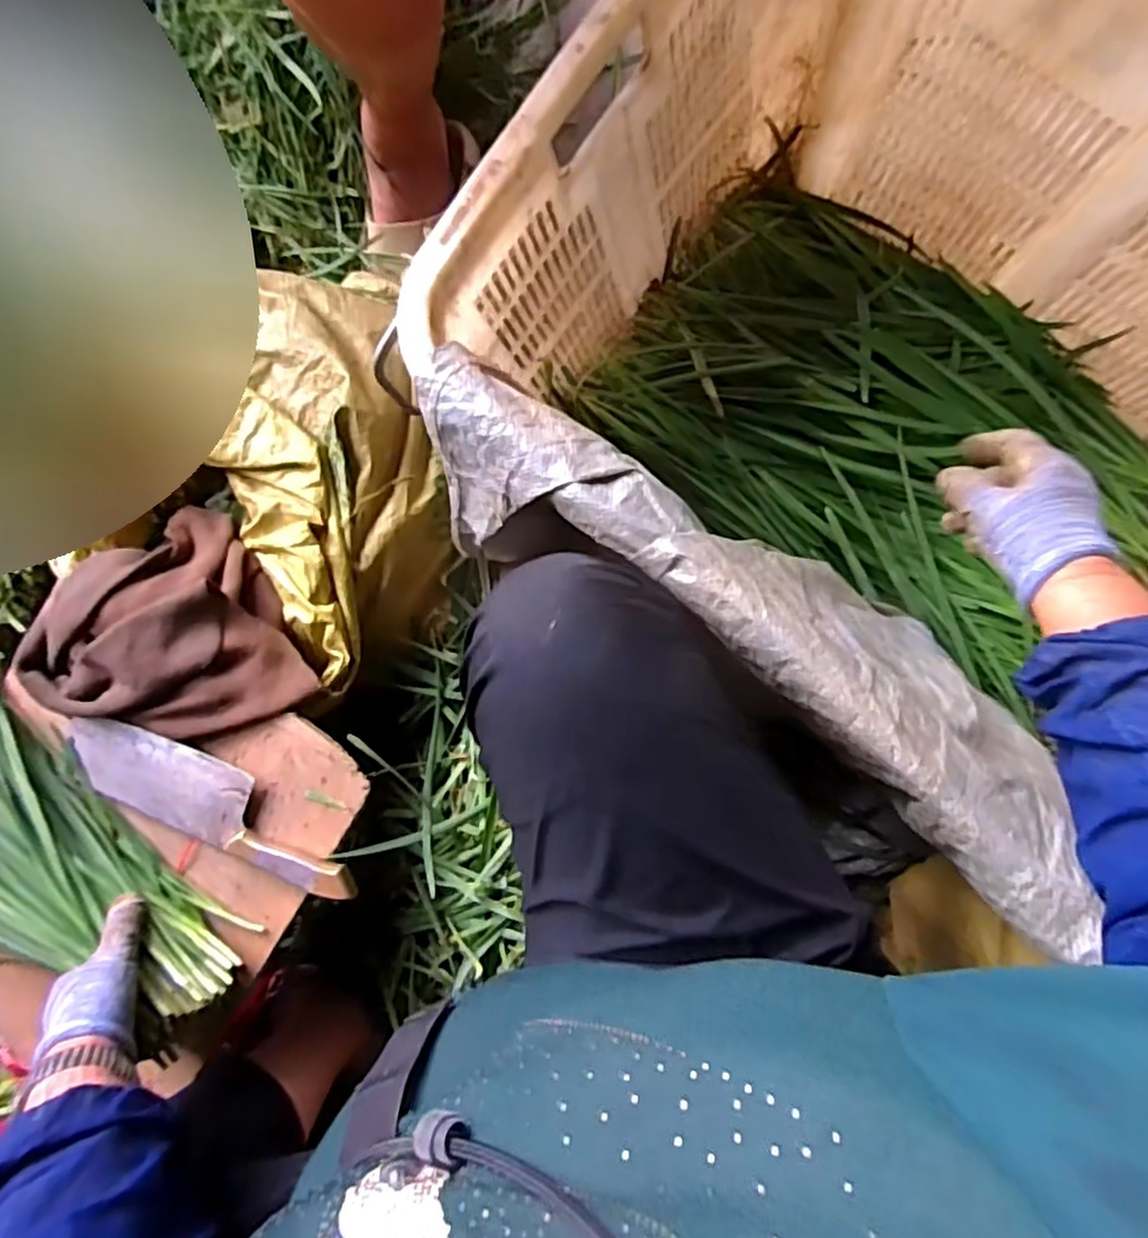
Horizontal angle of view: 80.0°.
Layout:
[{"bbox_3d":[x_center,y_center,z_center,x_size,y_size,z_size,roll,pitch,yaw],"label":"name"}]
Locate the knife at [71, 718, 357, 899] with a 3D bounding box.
[{"bbox_3d":[-0.309,0.155,0.577,0.277,0.022,0.070,19,95,7],"label":"knife"}]

